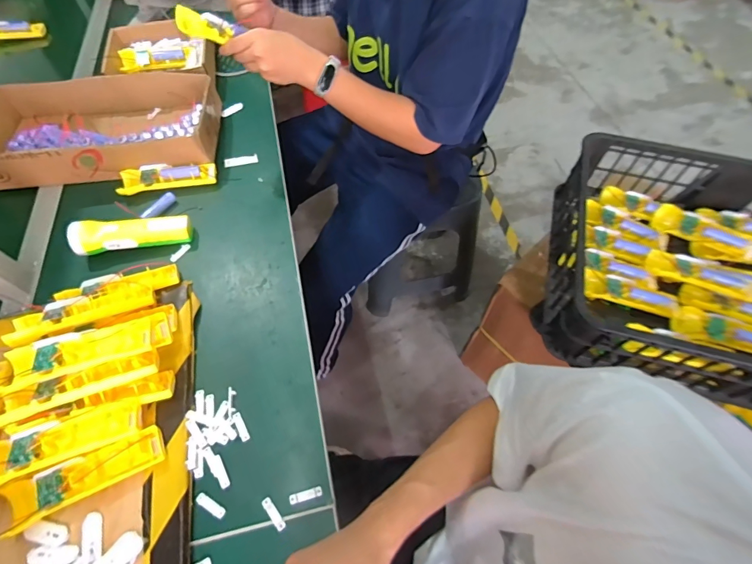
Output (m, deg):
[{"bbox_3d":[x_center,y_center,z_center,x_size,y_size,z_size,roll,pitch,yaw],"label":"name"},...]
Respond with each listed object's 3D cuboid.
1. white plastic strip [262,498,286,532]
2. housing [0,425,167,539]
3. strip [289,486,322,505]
[{"bbox_3d":[-0.117,0.265,0.431,0.011,0.004,0.038,-37,66,-19],"label":"white plastic strip"},{"bbox_3d":[-0.329,0.219,0.426,0.164,0.026,0.051,-24,62,-13],"label":"housing"},{"bbox_3d":[-0.082,0.249,0.440,0.037,0.004,0.011,-14,60,-8],"label":"strip"}]

